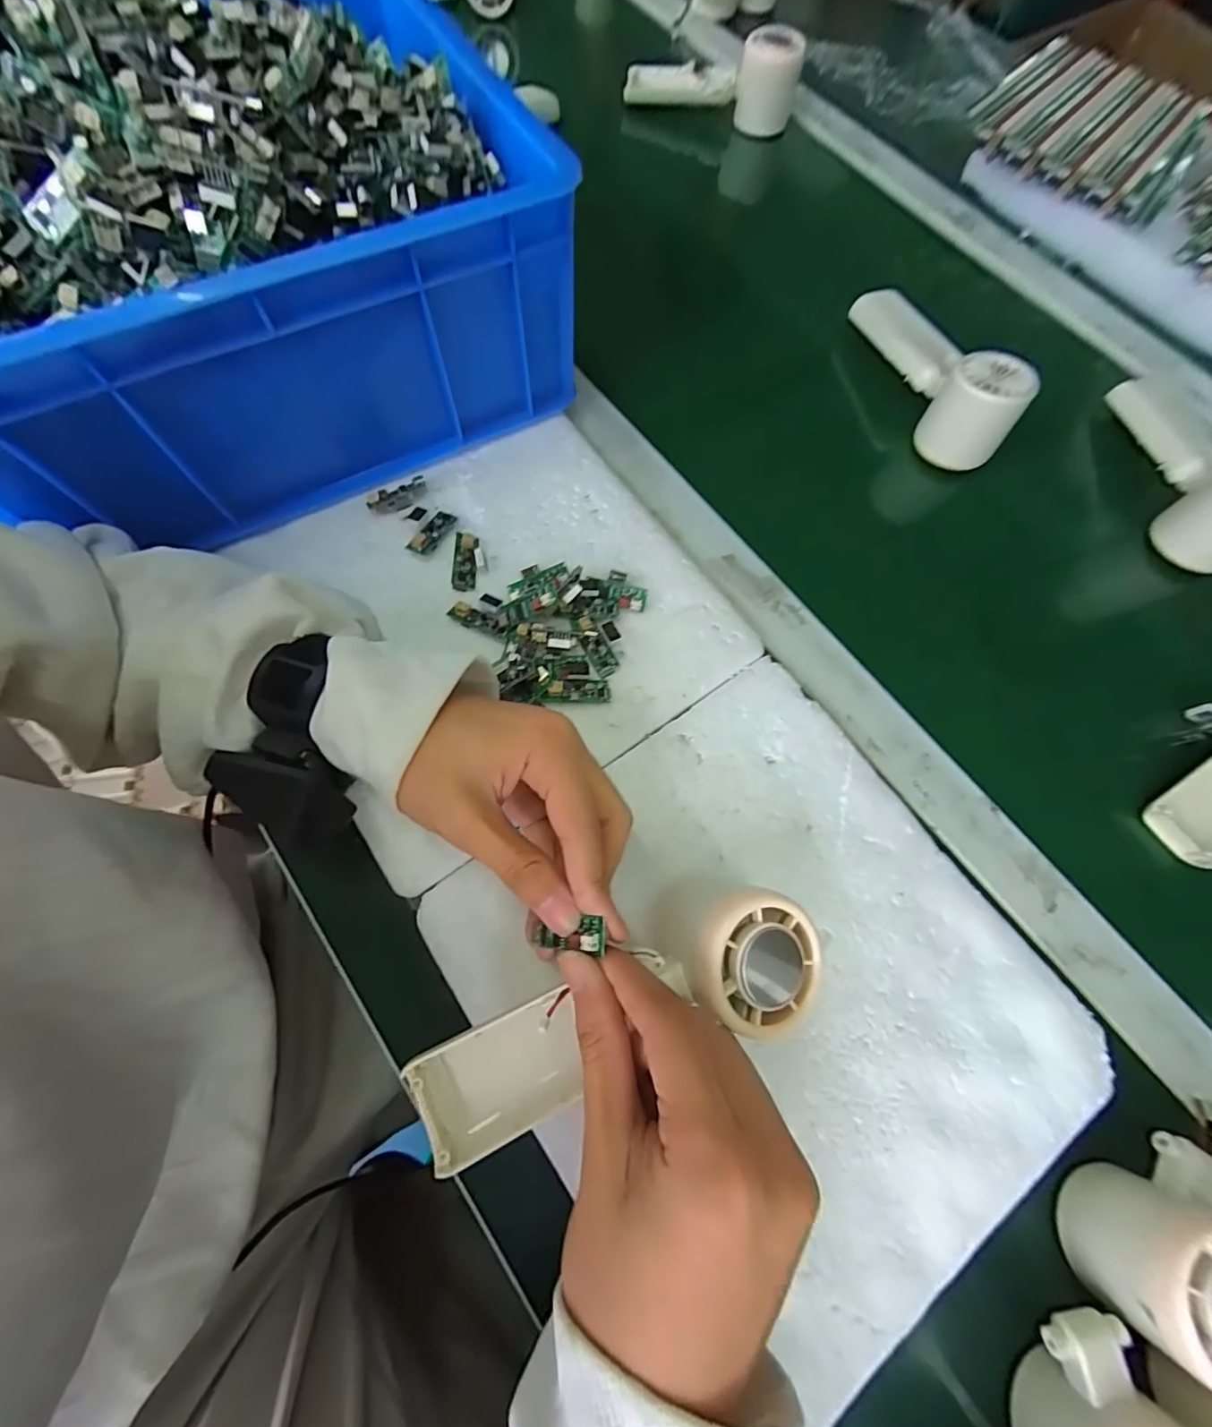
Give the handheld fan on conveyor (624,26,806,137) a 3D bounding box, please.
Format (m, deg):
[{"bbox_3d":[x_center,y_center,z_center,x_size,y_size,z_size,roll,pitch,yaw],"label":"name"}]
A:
[{"bbox_3d":[0.107,-0.640,0.524,0.167,0.058,0.049,12,71,2],"label":"handheld fan on conveyor"}]

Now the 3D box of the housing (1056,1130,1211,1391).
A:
[{"bbox_3d":[0.240,0.221,0.217,0.054,0.048,0.076,26,72,7],"label":"housing"}]

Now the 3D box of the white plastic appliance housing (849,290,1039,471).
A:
[{"bbox_3d":[0.242,-0.260,0.396,0.047,0.064,0.163,-24,74,-10],"label":"white plastic appliance housing"}]

